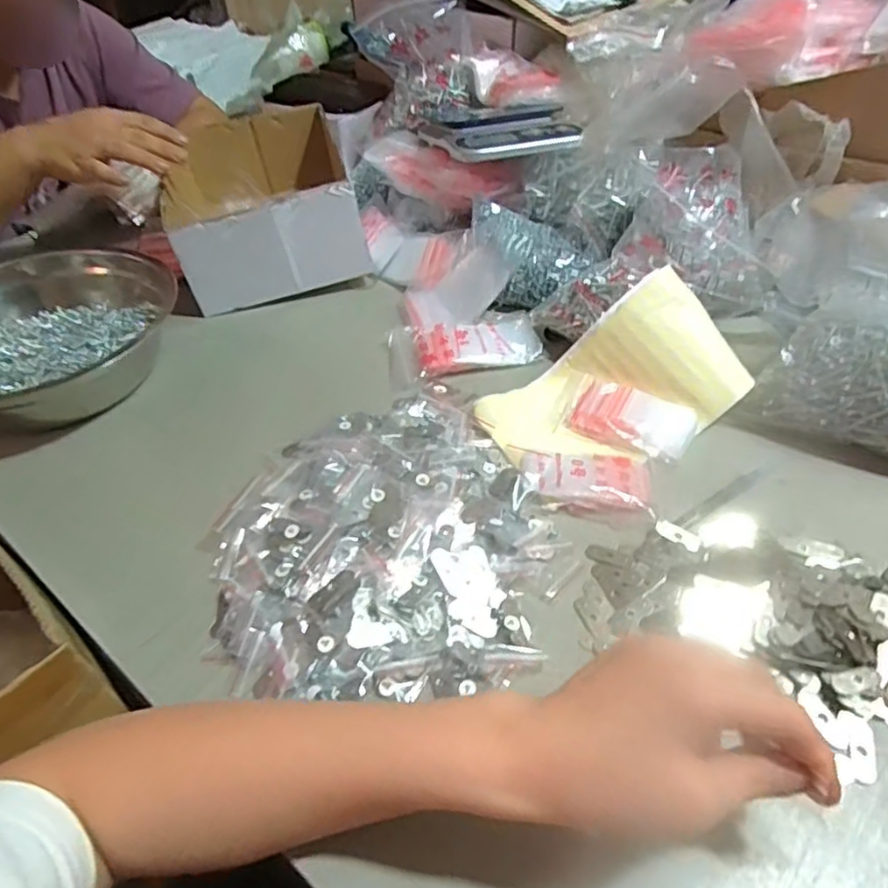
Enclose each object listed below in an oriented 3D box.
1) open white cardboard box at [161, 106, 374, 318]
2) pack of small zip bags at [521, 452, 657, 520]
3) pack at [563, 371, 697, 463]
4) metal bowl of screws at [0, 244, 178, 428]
[{"bbox_3d":[-0.211,-0.287,0.742,0.189,0.102,0.295,-14,45,-11],"label":"open white cardboard box"},{"bbox_3d":[0.108,0.029,0.480,0.093,0.025,0.051,3,45,6],"label":"pack of small zip bags"},{"bbox_3d":[0.155,-0.023,0.529,0.099,0.023,0.057,19,49,21],"label":"pack"},{"bbox_3d":[-0.372,-0.097,0.583,0.218,0.085,0.207,-2,44,2],"label":"metal bowl of screws"}]

